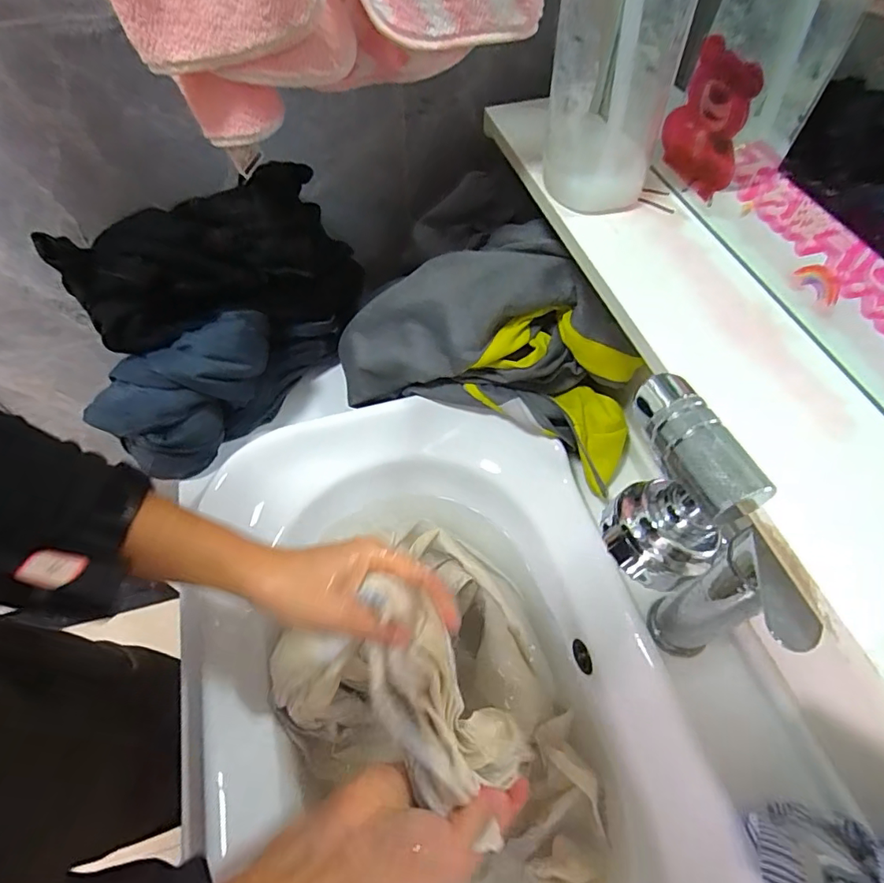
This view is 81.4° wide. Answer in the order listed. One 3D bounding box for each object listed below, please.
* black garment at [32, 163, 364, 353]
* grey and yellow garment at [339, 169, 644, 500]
[{"bbox_3d":[-0.210,-0.165,0.501,0.247,0.134,0.095,-17,58,-10],"label":"black garment"},{"bbox_3d":[0.048,-0.110,0.501,0.297,0.148,0.191,16,58,11],"label":"grey and yellow garment"}]

